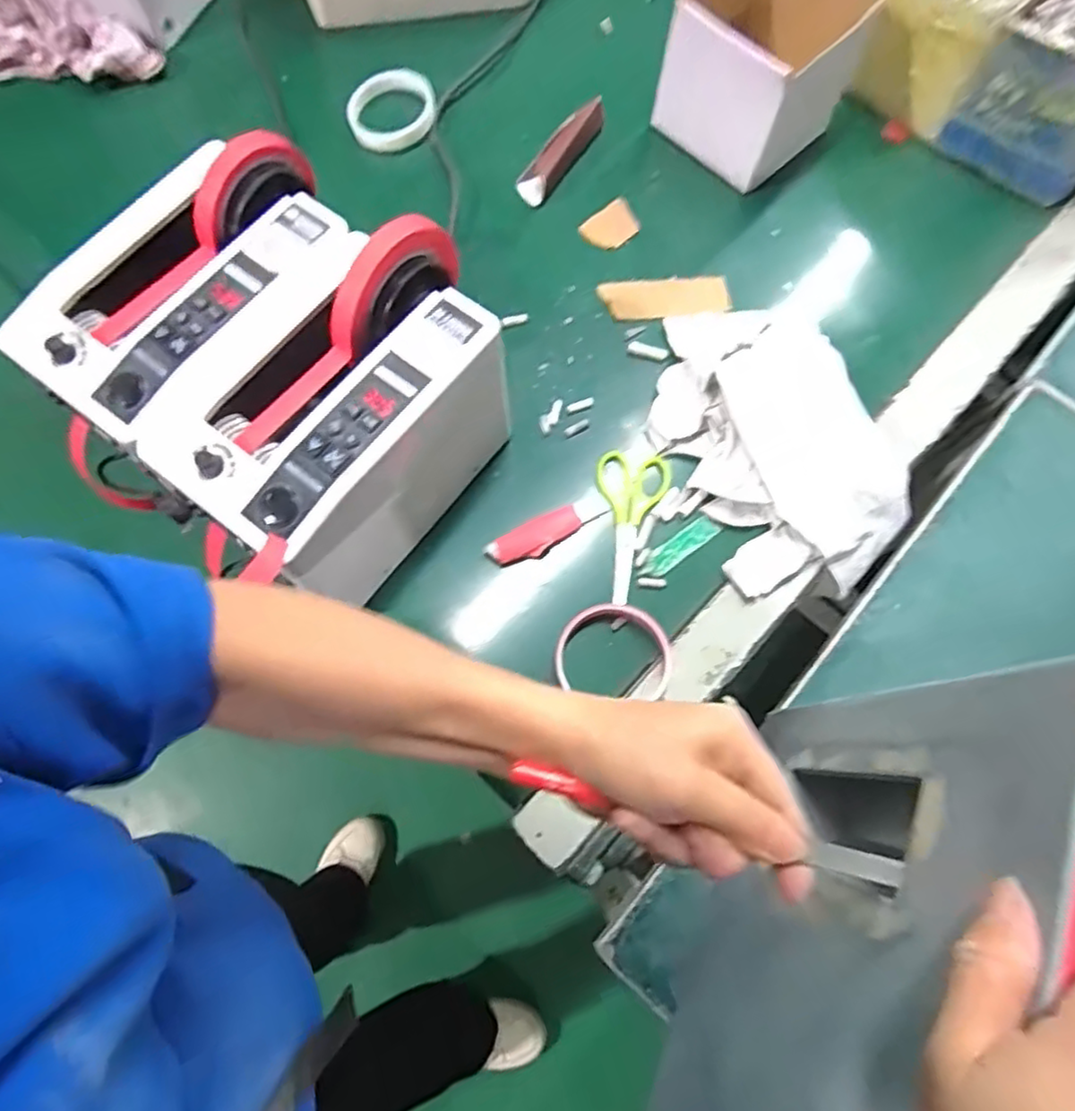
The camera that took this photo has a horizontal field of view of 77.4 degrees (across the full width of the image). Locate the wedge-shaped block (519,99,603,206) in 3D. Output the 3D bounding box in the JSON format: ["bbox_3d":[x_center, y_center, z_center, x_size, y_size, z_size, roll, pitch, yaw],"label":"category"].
[{"bbox_3d":[0.025,-0.394,0.651,0.031,0.020,0.122,36,77,9],"label":"wedge-shaped block"}]

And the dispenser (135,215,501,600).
[{"bbox_3d":[-0.129,-0.098,0.487,0.144,0.159,0.241,37,77,9],"label":"dispenser"}]

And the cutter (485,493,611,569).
[{"bbox_3d":[0.010,-0.022,0.541,0.104,0.012,0.028,-31,76,-9],"label":"cutter"}]

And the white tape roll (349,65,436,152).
[{"bbox_3d":[-0.146,-0.449,0.674,0.089,0.013,0.081,-2,81,10],"label":"white tape roll"}]

